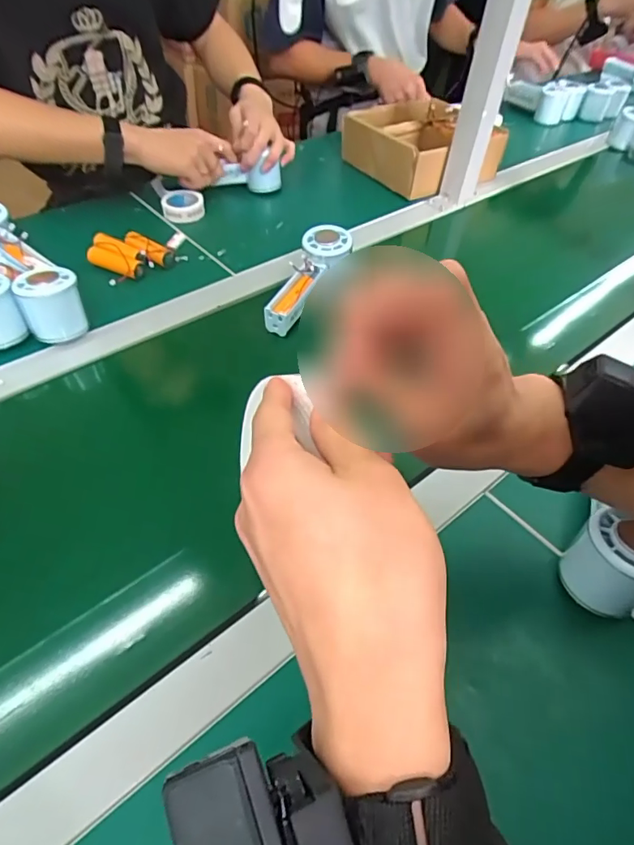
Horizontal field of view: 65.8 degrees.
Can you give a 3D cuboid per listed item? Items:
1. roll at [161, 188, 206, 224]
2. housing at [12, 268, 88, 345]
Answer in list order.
[{"bbox_3d":[-0.187,-0.304,0.685,0.056,0.023,0.055,-6,50,-10],"label":"roll"},{"bbox_3d":[-0.265,-0.116,0.491,0.055,0.060,0.046,-24,55,-24],"label":"housing"}]

